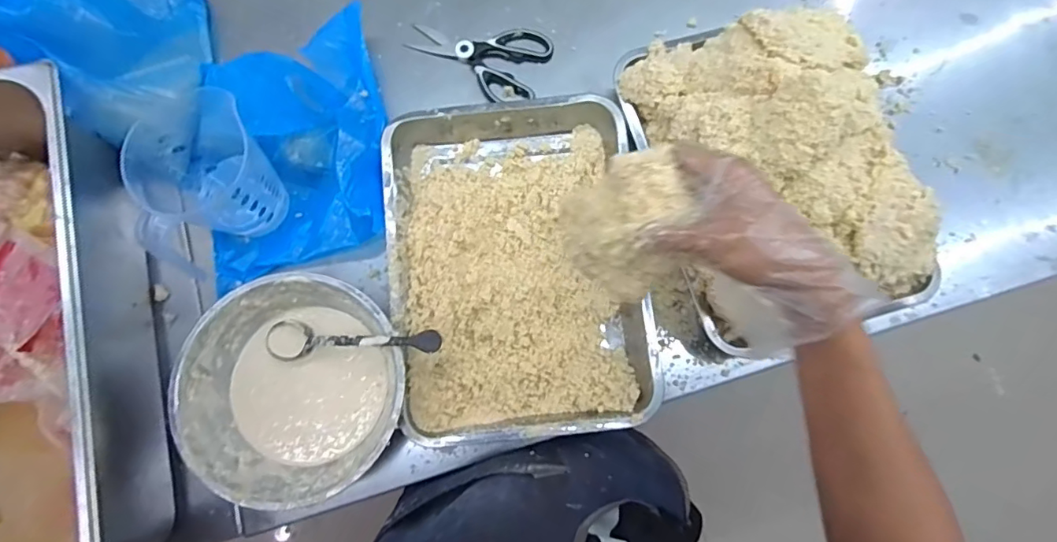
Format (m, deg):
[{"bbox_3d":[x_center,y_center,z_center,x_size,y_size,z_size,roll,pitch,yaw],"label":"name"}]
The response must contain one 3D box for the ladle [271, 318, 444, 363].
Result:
[{"bbox_3d":[-0.192,0.077,0.557,0.210,0.027,0.043,-1,78,18],"label":"ladle"}]

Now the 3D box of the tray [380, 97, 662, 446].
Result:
[{"bbox_3d":[-0.016,-0.010,0.597,0.280,0.042,0.383,-5,79,-2],"label":"tray"}]

